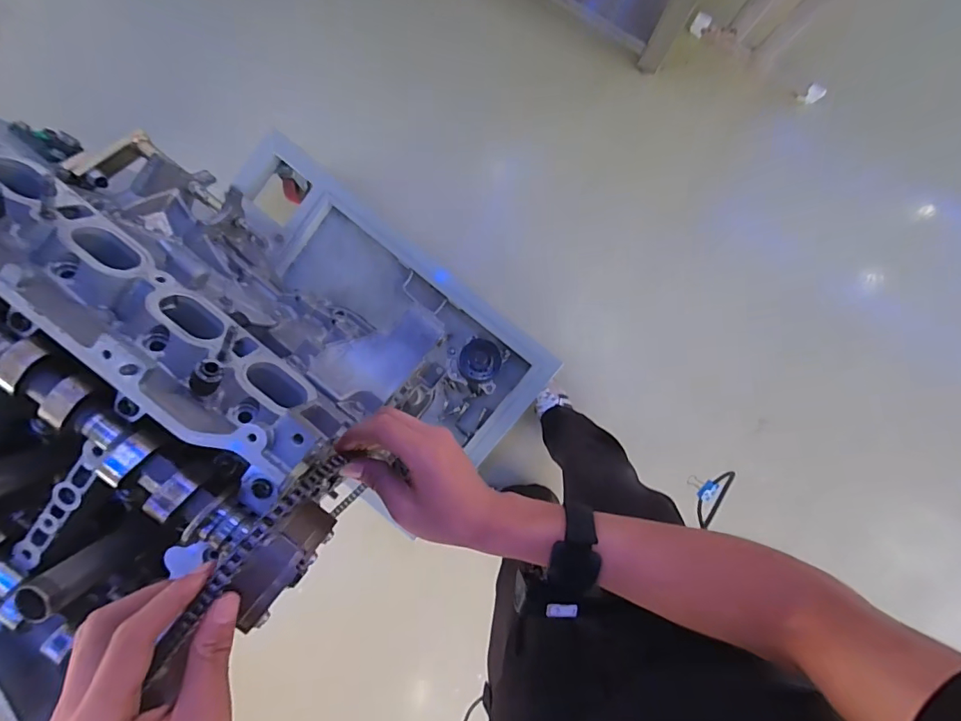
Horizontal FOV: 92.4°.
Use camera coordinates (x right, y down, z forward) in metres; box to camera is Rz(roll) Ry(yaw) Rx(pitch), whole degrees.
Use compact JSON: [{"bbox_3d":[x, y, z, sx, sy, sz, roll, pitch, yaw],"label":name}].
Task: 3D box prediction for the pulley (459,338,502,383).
[{"bbox_3d":[0.000,-0.001,1.132,0.099,0.044,0.104,1,96,5],"label":"pulley"}]

